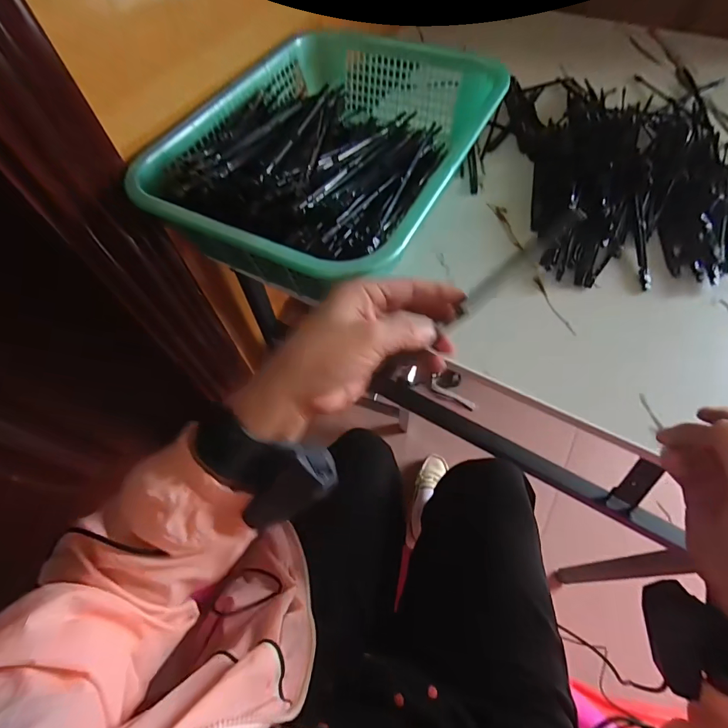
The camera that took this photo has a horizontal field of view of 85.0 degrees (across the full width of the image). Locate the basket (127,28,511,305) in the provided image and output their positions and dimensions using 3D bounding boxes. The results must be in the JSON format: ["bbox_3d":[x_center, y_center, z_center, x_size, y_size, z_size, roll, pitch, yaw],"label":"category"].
[{"bbox_3d":[-0.033,-0.242,0.460,0.294,0.119,0.379,24,64,15],"label":"basket"}]

